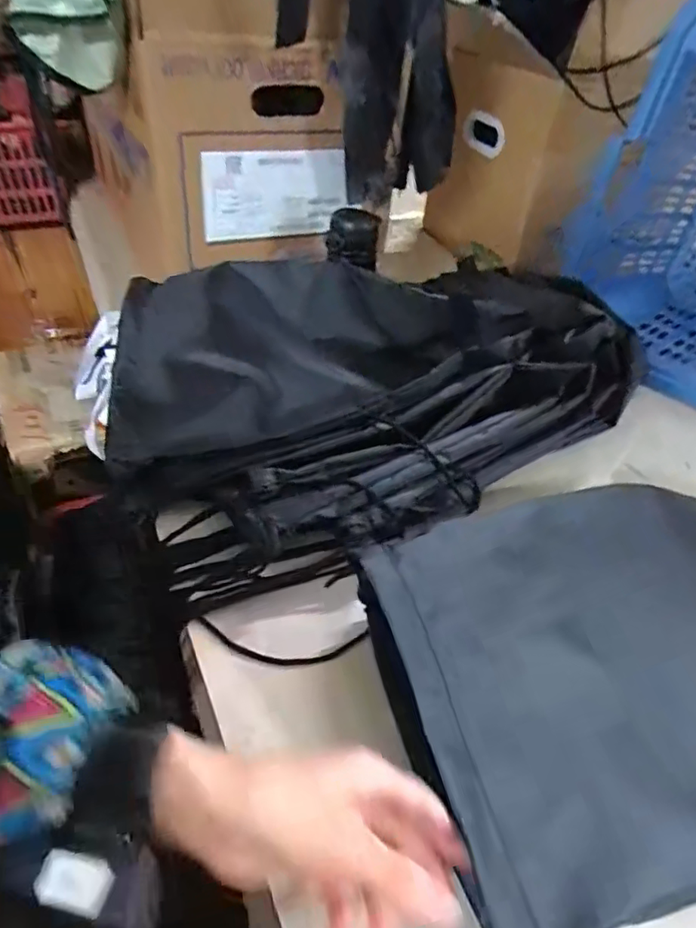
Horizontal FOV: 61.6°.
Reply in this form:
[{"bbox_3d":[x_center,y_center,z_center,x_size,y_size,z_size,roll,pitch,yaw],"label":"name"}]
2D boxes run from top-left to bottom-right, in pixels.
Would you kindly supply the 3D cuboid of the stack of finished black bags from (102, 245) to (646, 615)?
[{"bbox_3d":[0.017,-0.106,0.619,0.532,0.127,0.374,-21,48,-27],"label":"stack of finished black bags"}]

